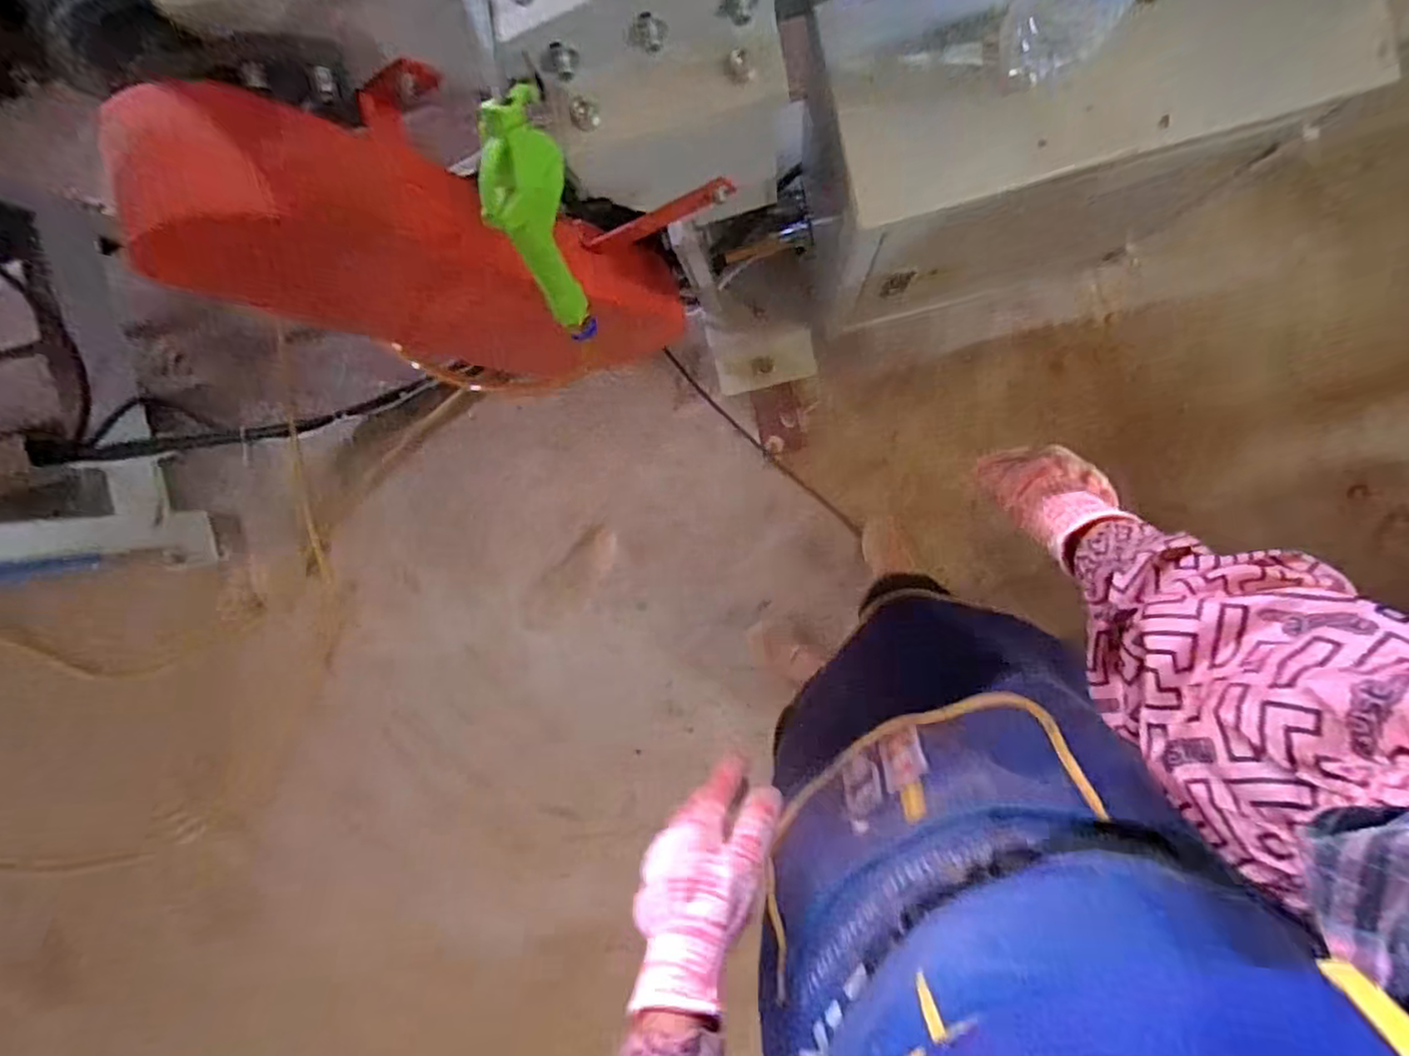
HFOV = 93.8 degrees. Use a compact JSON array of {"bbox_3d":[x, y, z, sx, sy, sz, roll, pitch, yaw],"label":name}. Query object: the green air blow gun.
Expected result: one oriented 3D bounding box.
[{"bbox_3d":[-0.088,-0.161,0.376,0.026,0.160,0.051,6,70,7],"label":"green air blow gun"}]

